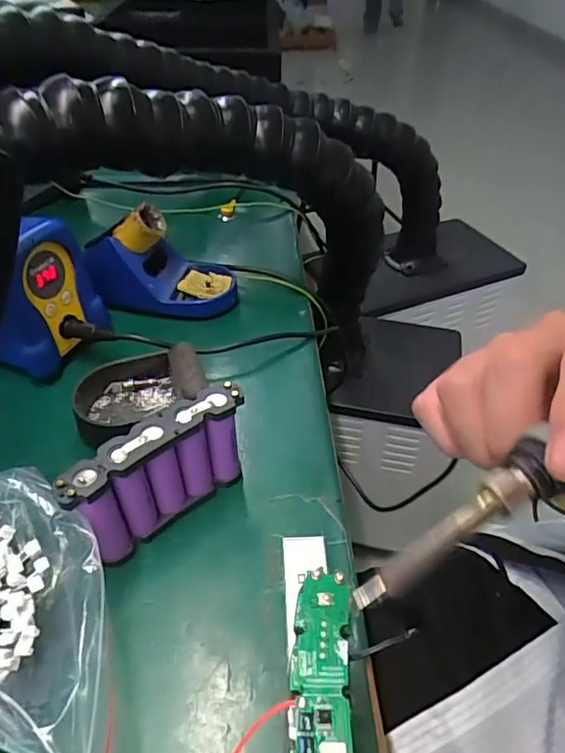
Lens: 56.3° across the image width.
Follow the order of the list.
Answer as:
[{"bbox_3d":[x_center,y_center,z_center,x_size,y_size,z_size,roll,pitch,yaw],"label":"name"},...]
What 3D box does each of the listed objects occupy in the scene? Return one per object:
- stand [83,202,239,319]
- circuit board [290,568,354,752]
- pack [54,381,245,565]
[{"bbox_3d":[-0.113,-0.109,0.511,0.131,0.088,0.082,-6,42,-7],"label":"stand"},{"bbox_3d":[0.015,0.124,0.184,0.024,0.014,0.114,0,44,-1],"label":"circuit board"},{"bbox_3d":[-0.074,0.061,0.328,0.112,0.079,0.025,-30,50,-30],"label":"pack"}]

